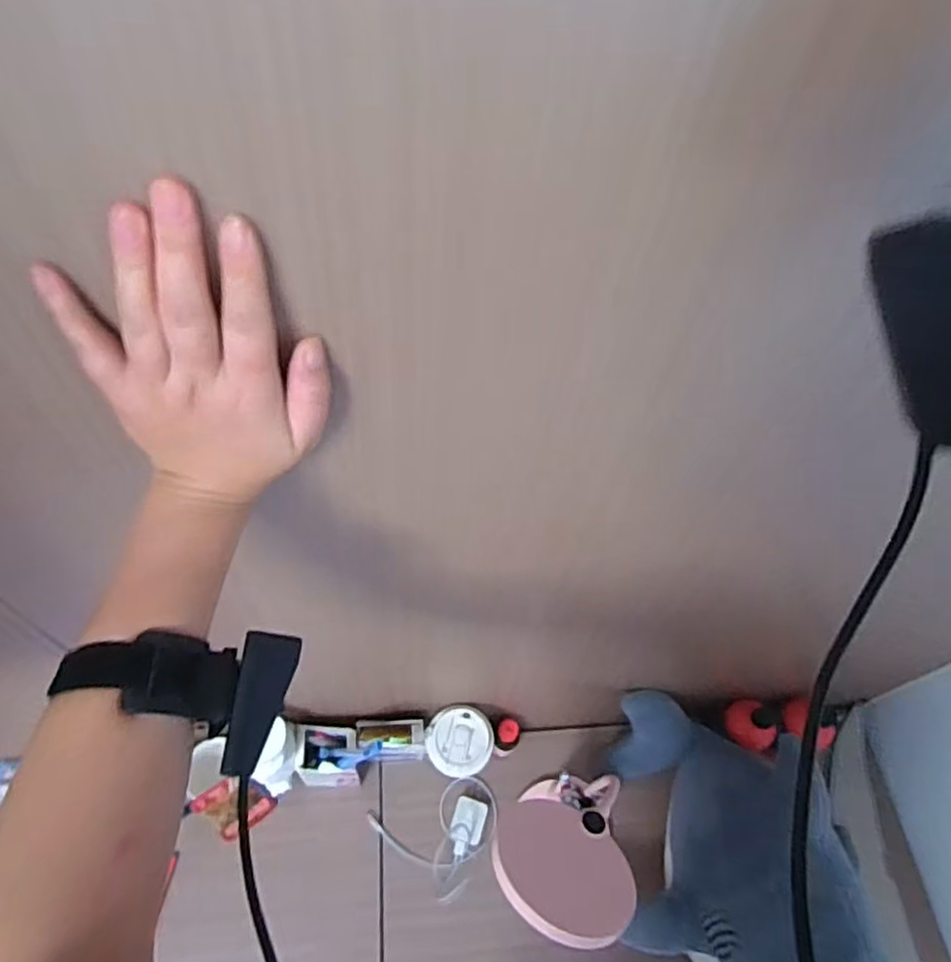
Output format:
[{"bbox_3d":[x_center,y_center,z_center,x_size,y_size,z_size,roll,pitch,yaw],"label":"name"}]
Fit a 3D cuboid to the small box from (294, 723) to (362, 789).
[{"bbox_3d":[-0.201,0.393,0.941,0.088,0.150,0.061,4,57,-2],"label":"small box"}]

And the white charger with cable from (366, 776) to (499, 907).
[{"bbox_3d":[-0.046,0.499,0.982,0.164,0.030,0.153,39,62,19],"label":"white charger with cable"}]

